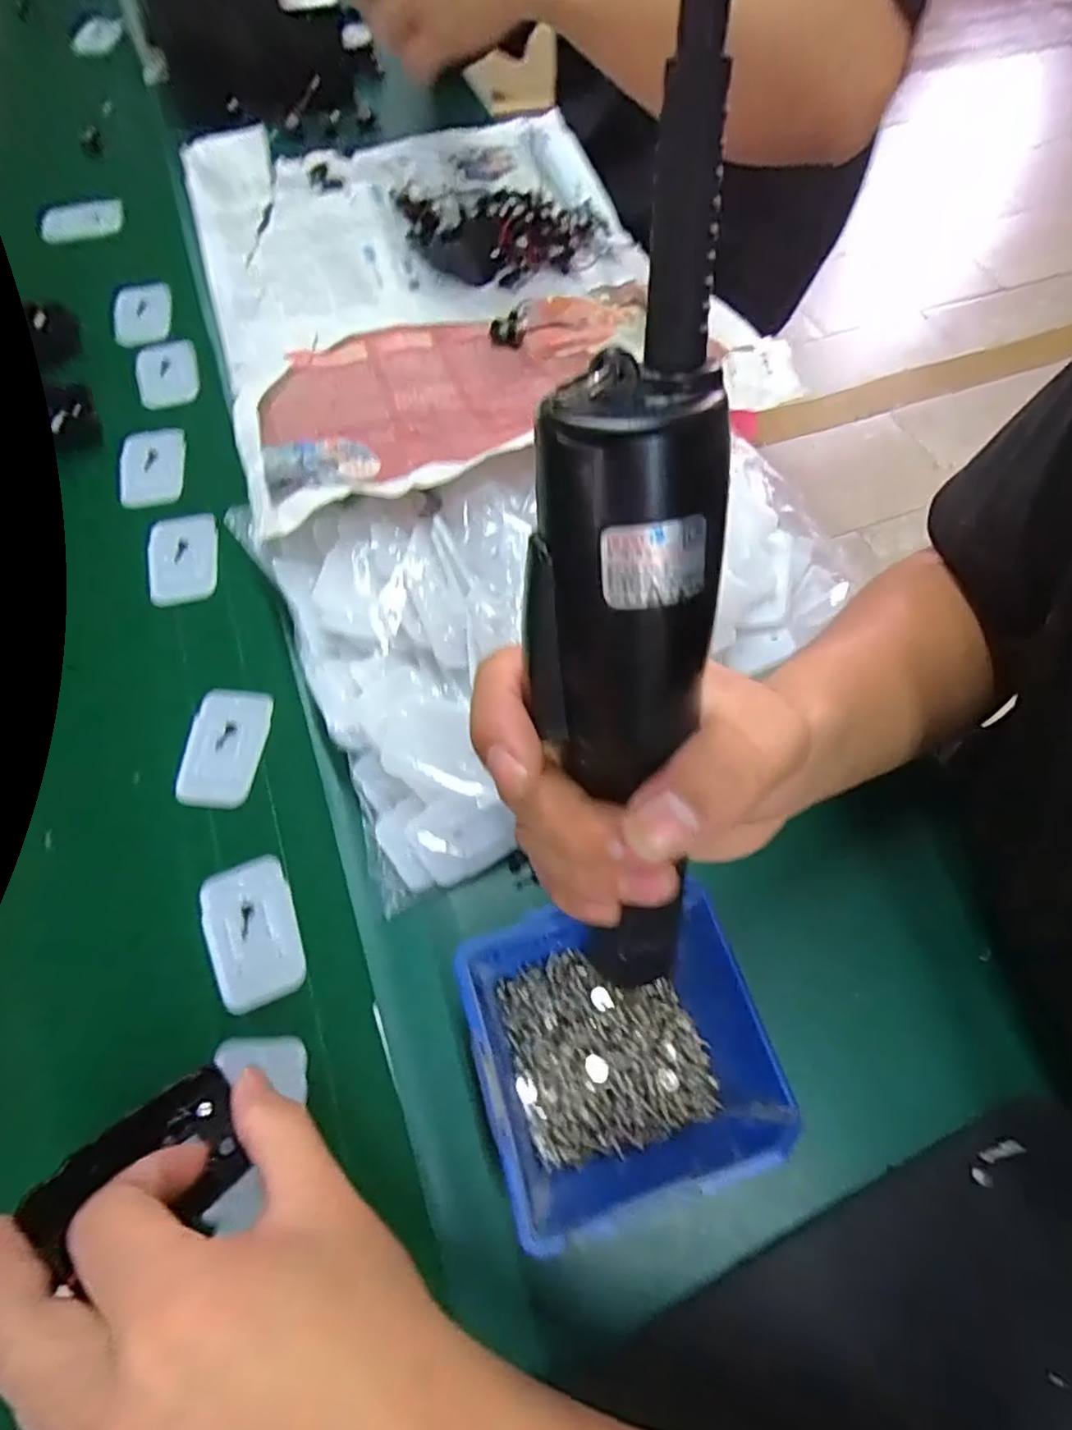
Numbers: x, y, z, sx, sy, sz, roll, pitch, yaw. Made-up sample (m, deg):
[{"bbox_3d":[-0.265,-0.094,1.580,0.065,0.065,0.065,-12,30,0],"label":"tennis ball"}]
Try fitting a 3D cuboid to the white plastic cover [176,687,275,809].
[{"bbox_3d":[-0.186,0.019,0.383,0.045,0.005,0.072,7,63,3],"label":"white plastic cover"}]

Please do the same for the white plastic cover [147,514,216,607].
[{"bbox_3d":[-0.243,-0.107,0.438,0.046,0.006,0.070,-9,63,-5],"label":"white plastic cover"}]

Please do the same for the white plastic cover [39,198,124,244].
[{"bbox_3d":[-0.435,-0.473,0.612,0.075,0.016,0.040,-11,63,-7],"label":"white plastic cover"}]

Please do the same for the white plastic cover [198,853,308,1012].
[{"bbox_3d":[-0.149,0.114,0.337,0.043,0.004,0.072,-21,65,-11],"label":"white plastic cover"}]

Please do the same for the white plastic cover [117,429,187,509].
[{"bbox_3d":[-0.285,-0.183,0.475,0.049,0.010,0.068,-8,63,-5],"label":"white plastic cover"}]

